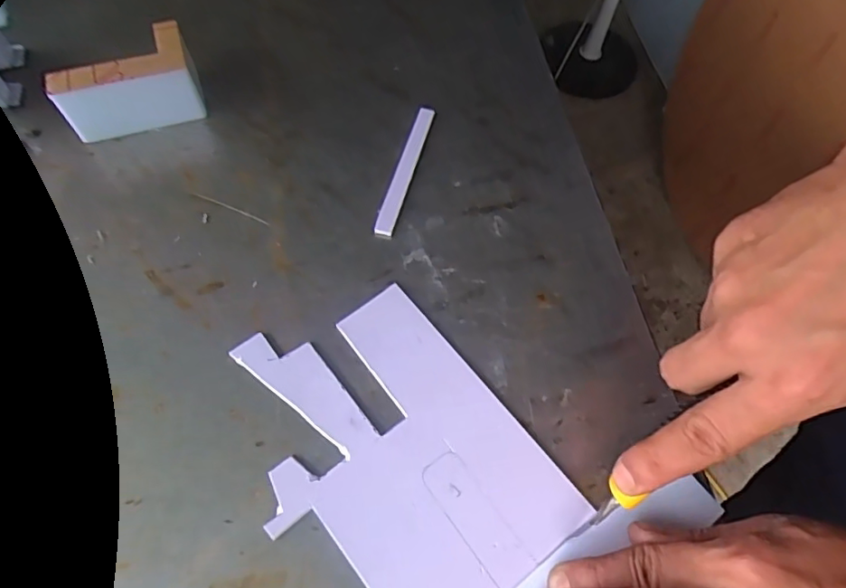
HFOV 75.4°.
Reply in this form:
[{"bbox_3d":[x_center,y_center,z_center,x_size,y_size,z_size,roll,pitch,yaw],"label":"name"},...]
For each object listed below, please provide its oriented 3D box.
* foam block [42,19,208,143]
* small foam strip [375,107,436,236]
[{"bbox_3d":[-0.197,-0.142,0.366,0.085,0.047,0.045,-16,65,-11],"label":"foam block"},{"bbox_3d":[-0.011,-0.085,0.365,0.011,0.006,0.105,15,63,5],"label":"small foam strip"}]

